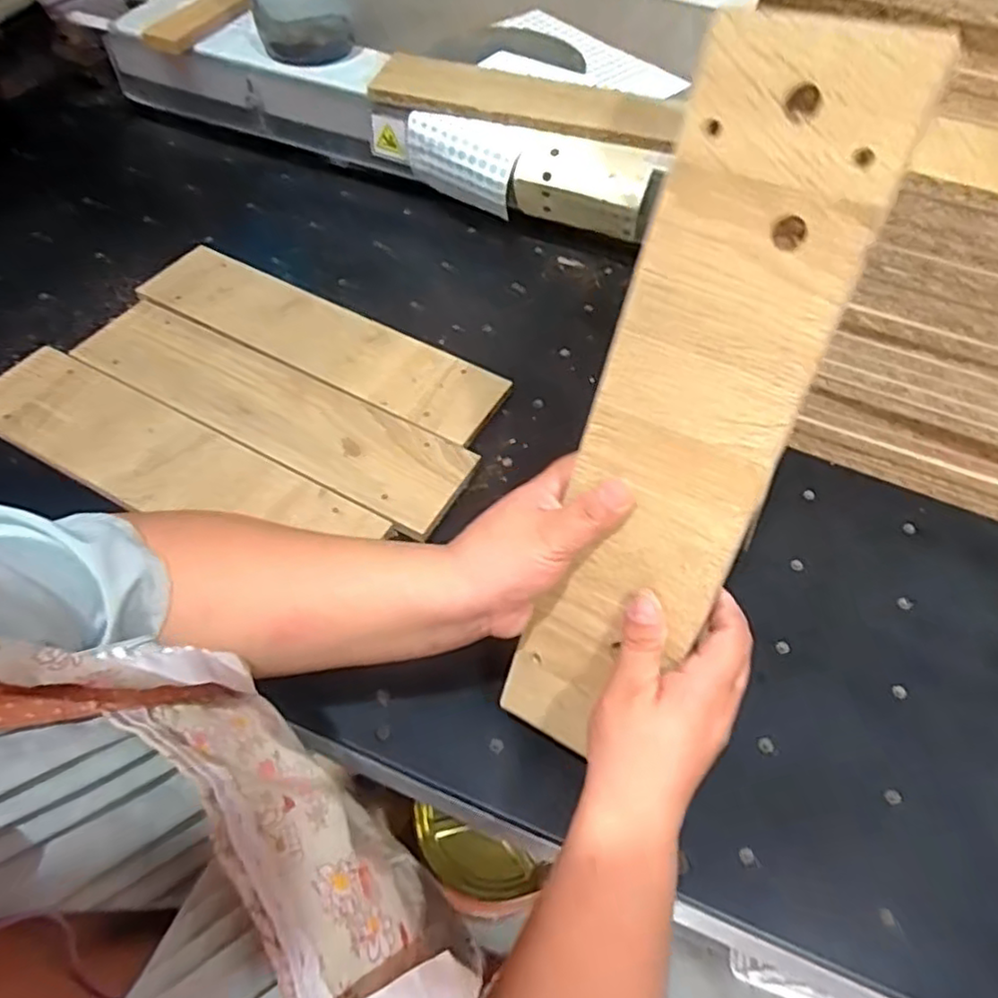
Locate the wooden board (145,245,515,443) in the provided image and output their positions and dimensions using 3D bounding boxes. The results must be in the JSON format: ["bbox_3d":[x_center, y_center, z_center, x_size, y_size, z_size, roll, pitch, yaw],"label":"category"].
[{"bbox_3d":[-0.166,-0.152,0.639,0.358,0.010,0.091,26,57,12],"label":"wooden board"}]

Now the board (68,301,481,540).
[{"bbox_3d":[-0.195,-0.082,0.584,0.365,0.019,0.092,26,56,14],"label":"board"}]

